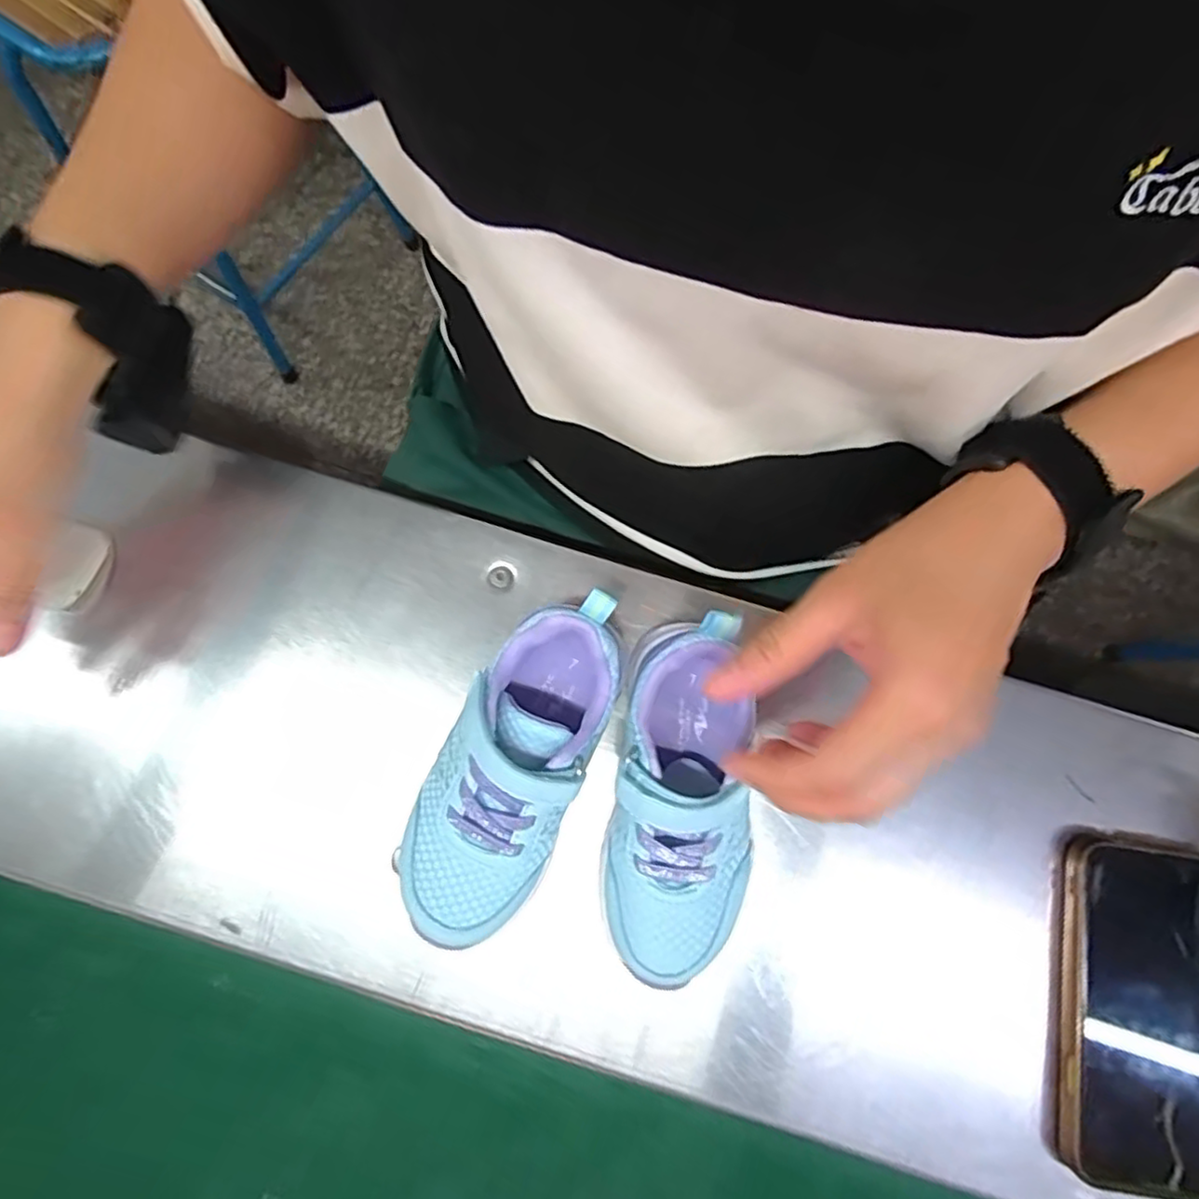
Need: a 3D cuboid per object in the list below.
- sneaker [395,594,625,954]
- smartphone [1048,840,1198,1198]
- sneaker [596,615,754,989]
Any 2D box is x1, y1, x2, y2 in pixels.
[{"bbox_3d":[-0.040,0.073,0.304,0.057,0.078,0.156,25,80,4],"label":"sneaker"},{"bbox_3d":[0.266,0.198,0.321,0.084,0.020,0.149,10,80,-2],"label":"smartphone"},{"bbox_3d":[0.039,0.088,0.303,0.064,0.074,0.154,6,79,0],"label":"sneaker"}]

